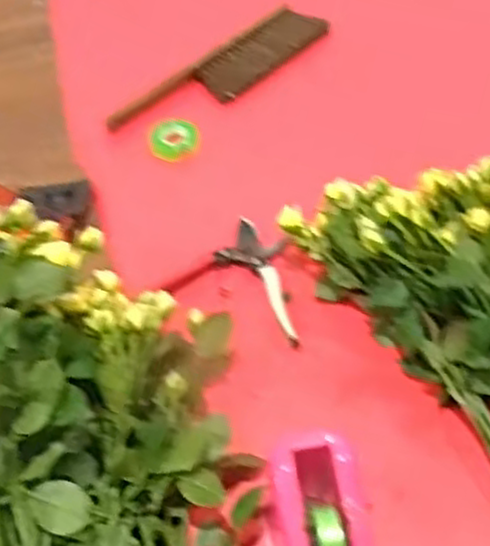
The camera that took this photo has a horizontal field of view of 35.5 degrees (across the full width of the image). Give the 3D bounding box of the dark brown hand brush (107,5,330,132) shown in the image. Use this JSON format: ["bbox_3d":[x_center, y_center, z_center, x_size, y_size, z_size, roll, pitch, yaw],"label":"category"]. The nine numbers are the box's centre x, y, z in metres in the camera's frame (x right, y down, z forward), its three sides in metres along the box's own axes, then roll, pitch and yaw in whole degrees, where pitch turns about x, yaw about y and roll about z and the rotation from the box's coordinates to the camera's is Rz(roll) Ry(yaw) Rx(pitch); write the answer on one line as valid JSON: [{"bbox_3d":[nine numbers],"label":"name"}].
[{"bbox_3d":[-0.025,-0.282,1.071,0.355,0.024,0.083,-41,81,-22],"label":"dark brown hand brush"}]

